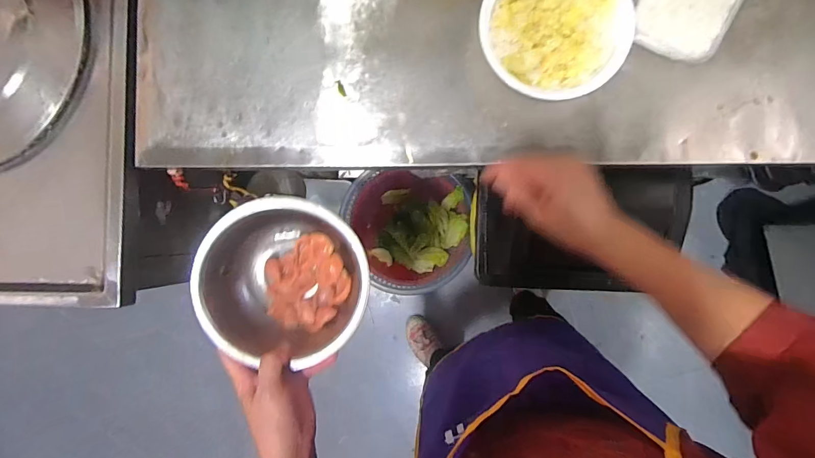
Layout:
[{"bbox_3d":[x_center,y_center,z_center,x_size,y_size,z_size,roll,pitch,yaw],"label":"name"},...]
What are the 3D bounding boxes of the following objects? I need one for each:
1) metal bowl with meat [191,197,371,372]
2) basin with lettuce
[{"bbox_3d":[-0.122,0.054,0.429,0.158,0.078,0.161,0,87,2],"label":"metal bowl with meat"},{"bbox_3d":[0.009,0.009,1.040,0.288,0.126,0.308,0,87,2],"label":"basin with lettuce"}]

